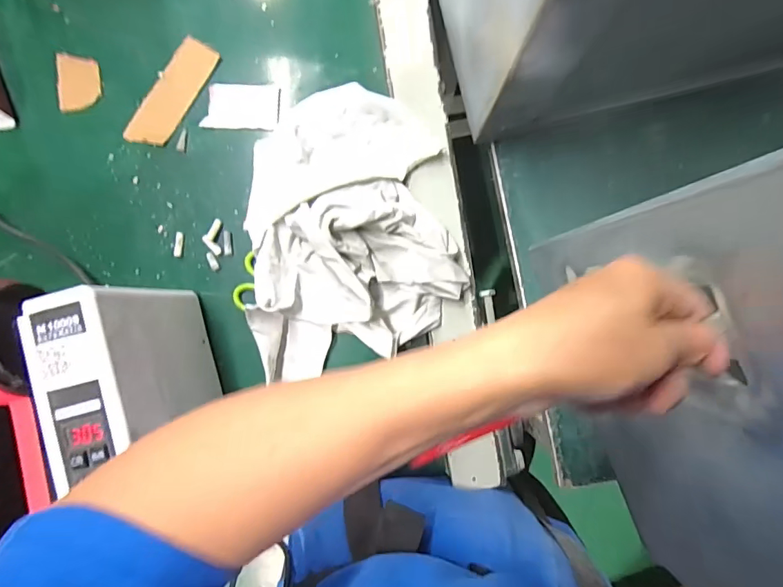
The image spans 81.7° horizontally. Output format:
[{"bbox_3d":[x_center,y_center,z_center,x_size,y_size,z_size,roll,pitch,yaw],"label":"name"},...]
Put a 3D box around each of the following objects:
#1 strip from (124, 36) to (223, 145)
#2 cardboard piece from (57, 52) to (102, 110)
[{"bbox_3d":[-0.213,-0.192,0.439,0.040,0.005,0.115,35,91,3],"label":"strip"},{"bbox_3d":[-0.305,-0.207,0.444,0.040,0.006,0.053,-2,94,-1],"label":"cardboard piece"}]

